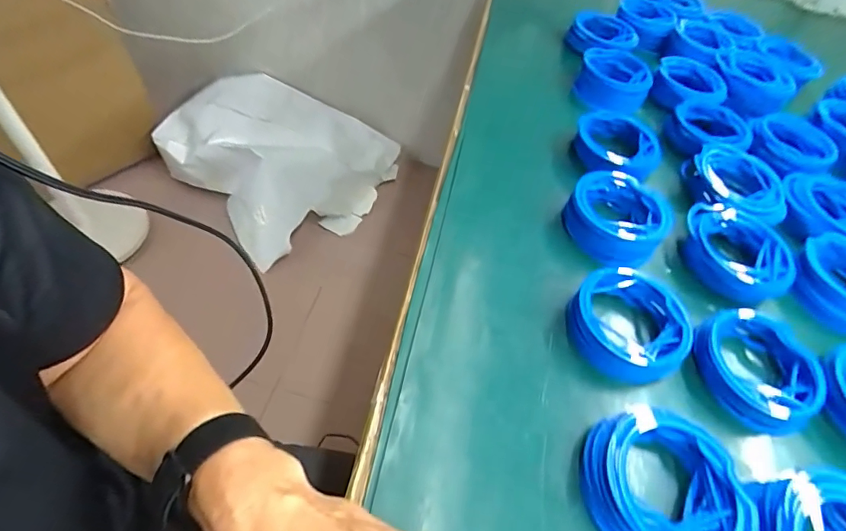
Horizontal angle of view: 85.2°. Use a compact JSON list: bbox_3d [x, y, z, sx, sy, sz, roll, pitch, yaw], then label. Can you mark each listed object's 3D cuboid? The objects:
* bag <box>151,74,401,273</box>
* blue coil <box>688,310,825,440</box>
[{"bbox_3d":[-0.415,-0.350,1.471,0.527,0.339,0.597,35,55,16],"label":"bag"},{"bbox_3d":[0.291,0.086,0.403,0.101,0.040,0.096,5,53,-7],"label":"blue coil"}]

